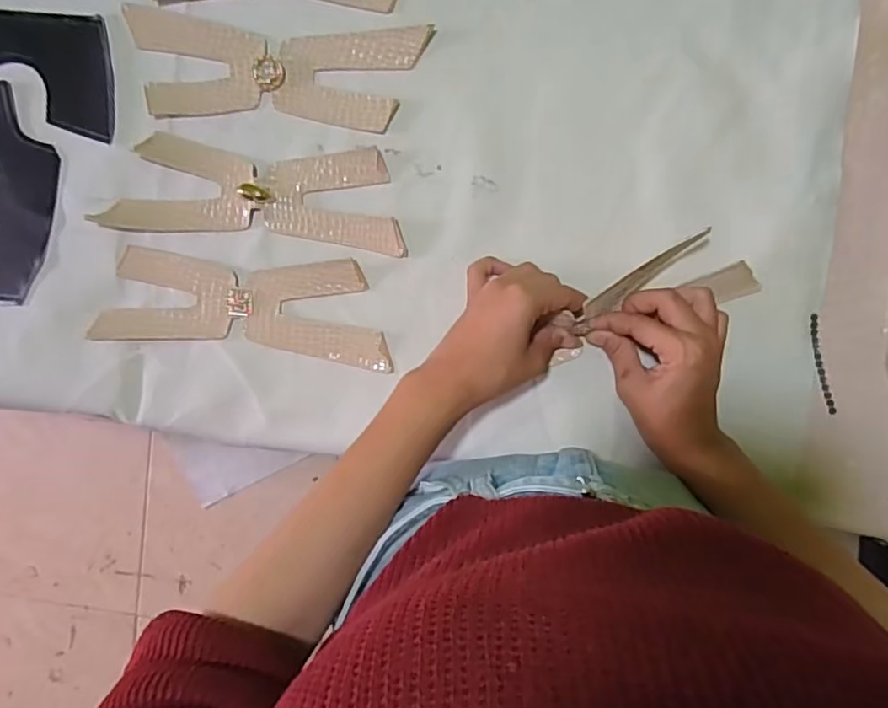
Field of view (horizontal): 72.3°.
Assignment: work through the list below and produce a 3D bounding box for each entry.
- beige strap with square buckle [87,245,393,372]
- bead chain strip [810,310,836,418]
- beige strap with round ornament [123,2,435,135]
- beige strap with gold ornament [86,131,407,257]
[{"bbox_3d":[-0.155,-0.038,0.472,0.229,0.011,0.077,7,94,6],"label":"beige strap with square buckle"},{"bbox_3d":[0.266,0.007,0.429,0.008,0.004,0.071,-12,92,7],"label":"bead chain strip"},{"bbox_3d":[-0.130,-0.216,0.463,0.225,0.006,0.074,7,94,5],"label":"beige strap with round ornament"},{"bbox_3d":[-0.146,-0.124,0.467,0.232,0.008,0.073,7,94,6],"label":"beige strap with gold ornament"}]

